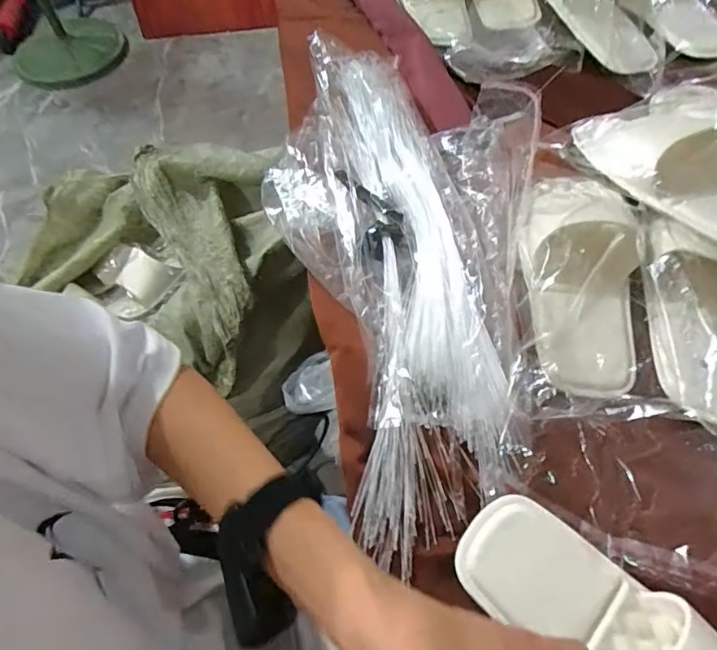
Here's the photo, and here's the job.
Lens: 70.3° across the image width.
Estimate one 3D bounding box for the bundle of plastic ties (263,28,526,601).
[{"bbox_3d":[0.025,-0.078,0.477,0.183,0.034,0.516,-13,60,-4],"label":"bundle of plastic ties"}]

